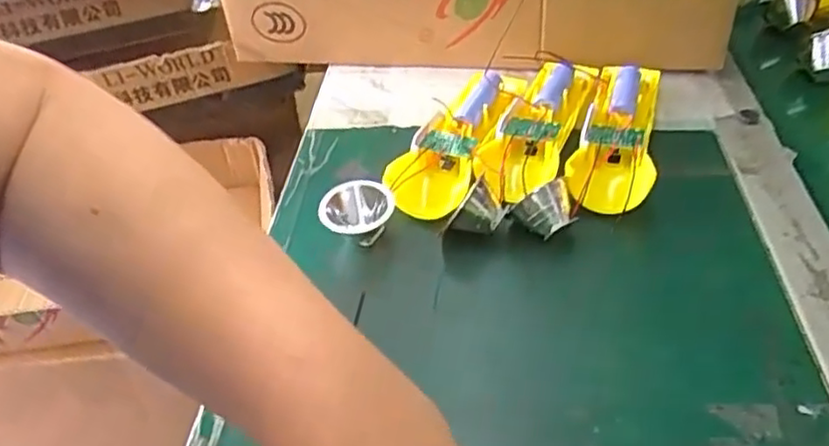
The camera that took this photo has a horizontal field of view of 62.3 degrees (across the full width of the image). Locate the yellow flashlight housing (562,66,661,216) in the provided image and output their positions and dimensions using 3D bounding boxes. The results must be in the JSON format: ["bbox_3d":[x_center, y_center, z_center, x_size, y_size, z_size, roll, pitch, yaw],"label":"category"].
[{"bbox_3d":[0.140,-0.063,0.466,0.049,0.033,0.165,10,42,18],"label":"yellow flashlight housing"}]

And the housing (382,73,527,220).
[{"bbox_3d":[0.032,-0.063,0.475,0.051,0.041,0.157,11,43,19],"label":"housing"}]

